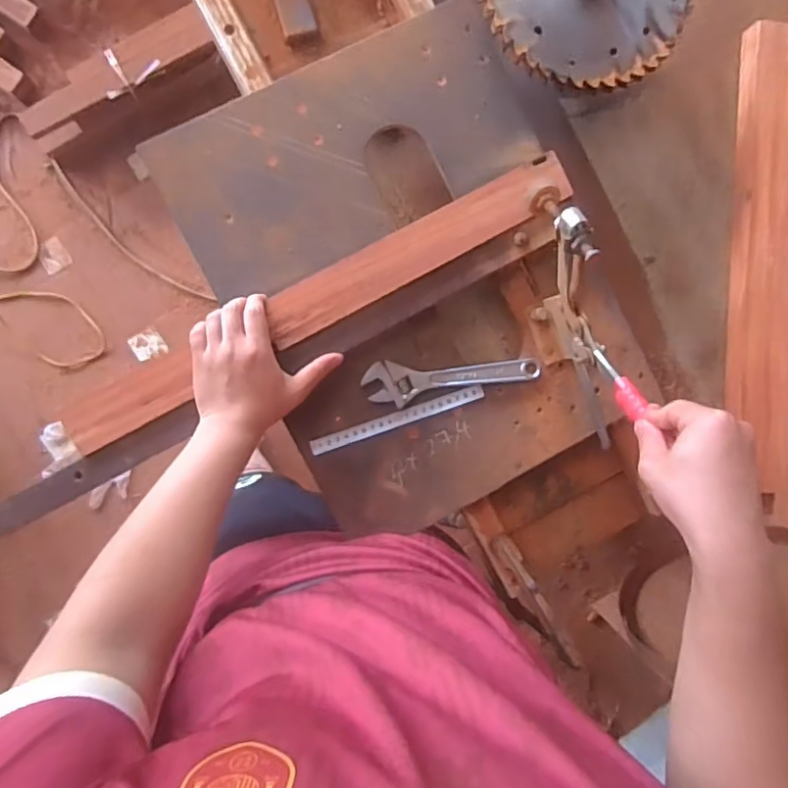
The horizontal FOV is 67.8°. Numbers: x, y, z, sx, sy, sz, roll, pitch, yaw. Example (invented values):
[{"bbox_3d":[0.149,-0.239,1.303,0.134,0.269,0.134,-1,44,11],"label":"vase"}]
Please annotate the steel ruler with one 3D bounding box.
[{"bbox_3d":[0.005,0.028,0.649,0.197,0.005,0.018,-19,96,-4],"label":"steel ruler"}]

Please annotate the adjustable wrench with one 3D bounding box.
[{"bbox_3d":[0.067,-0.013,0.649,0.194,0.008,0.047,-1,92,-7],"label":"adjustable wrench"}]

